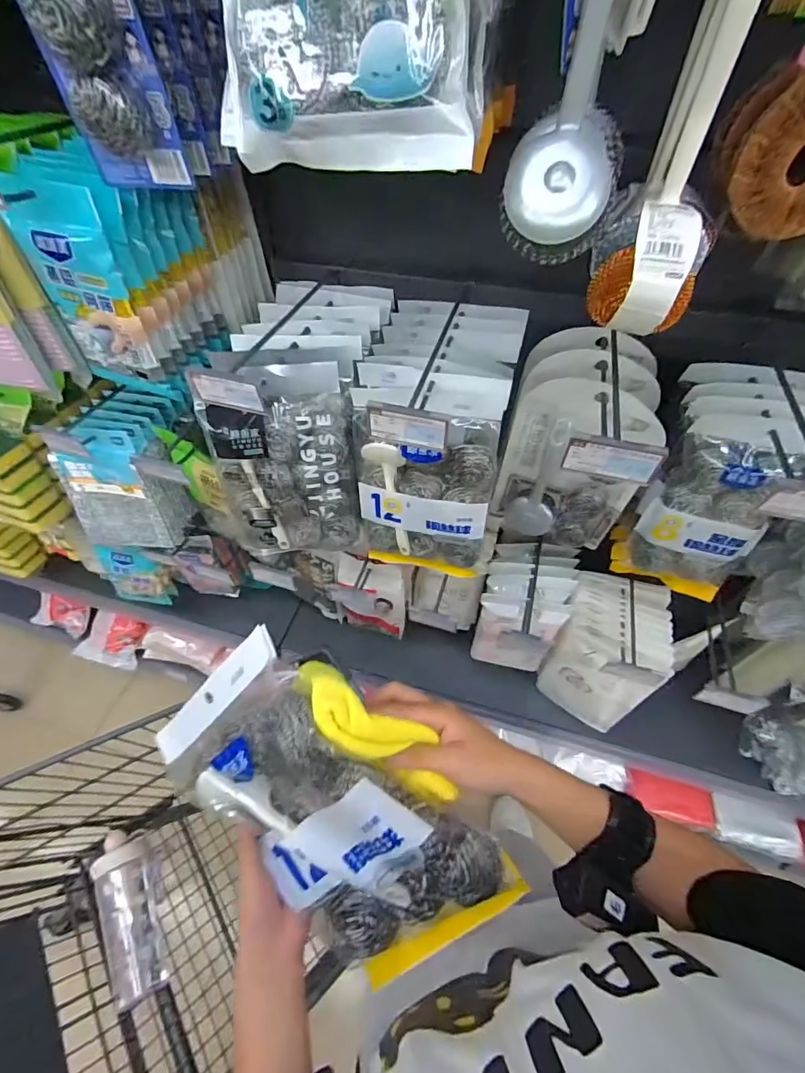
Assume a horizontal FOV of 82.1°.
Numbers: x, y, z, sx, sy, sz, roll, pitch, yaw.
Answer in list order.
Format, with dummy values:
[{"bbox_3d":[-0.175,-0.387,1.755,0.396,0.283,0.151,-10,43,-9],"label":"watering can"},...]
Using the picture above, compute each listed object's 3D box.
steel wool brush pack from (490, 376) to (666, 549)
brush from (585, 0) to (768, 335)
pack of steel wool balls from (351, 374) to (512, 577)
[{"bbox_3d":[0.225,-0.084,0.630,0.173,0.260,0.039,23,57,17],"label":"steel wool brush pack"},{"bbox_3d":[0.197,-0.266,0.311,0.072,0.230,0.073,18,55,14],"label":"brush"},{"bbox_3d":[0.029,-0.063,0.619,0.177,0.283,0.054,9,41,10],"label":"pack of steel wool balls"}]

